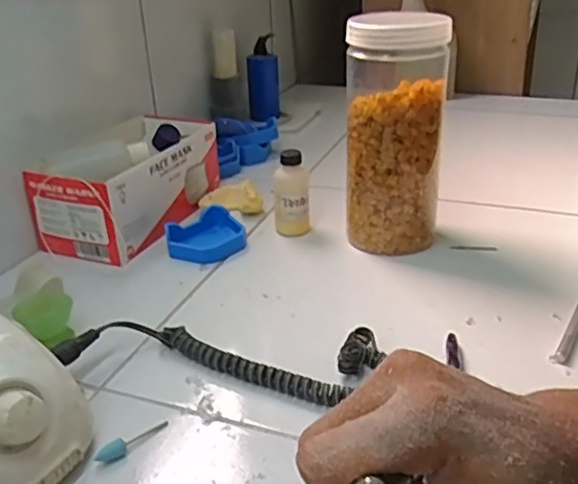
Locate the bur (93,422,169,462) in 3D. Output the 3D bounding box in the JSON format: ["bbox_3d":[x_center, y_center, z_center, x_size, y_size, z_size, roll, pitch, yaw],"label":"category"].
[{"bbox_3d":[-0.097,0.122,0.381,0.008,0.009,0.049,19,34,36],"label":"bur"}]

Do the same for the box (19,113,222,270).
[{"bbox_3d":[-0.163,-0.066,0.664,0.100,0.089,0.207,9,29,21],"label":"box"}]

